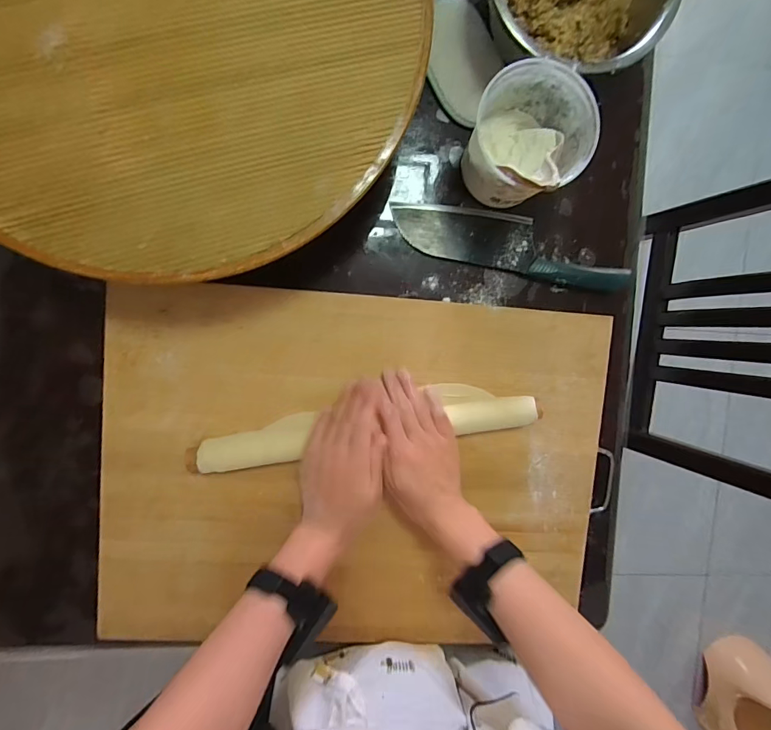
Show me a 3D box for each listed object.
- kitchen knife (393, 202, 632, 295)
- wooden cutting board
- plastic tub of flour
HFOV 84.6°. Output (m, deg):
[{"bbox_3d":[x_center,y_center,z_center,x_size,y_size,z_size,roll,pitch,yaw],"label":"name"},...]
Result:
[{"bbox_3d":[0.151,-0.142,0.496,0.284,0.022,0.064,12,94,-6],"label":"kitchen knife"},{"bbox_3d":[-0.025,0.124,0.491,0.562,0.020,0.402,4,95,-5],"label":"wooden cutting board"},{"bbox_3d":[0.142,-0.231,0.445,0.103,0.107,0.106,0,95,-5],"label":"plastic tub of flour"}]

